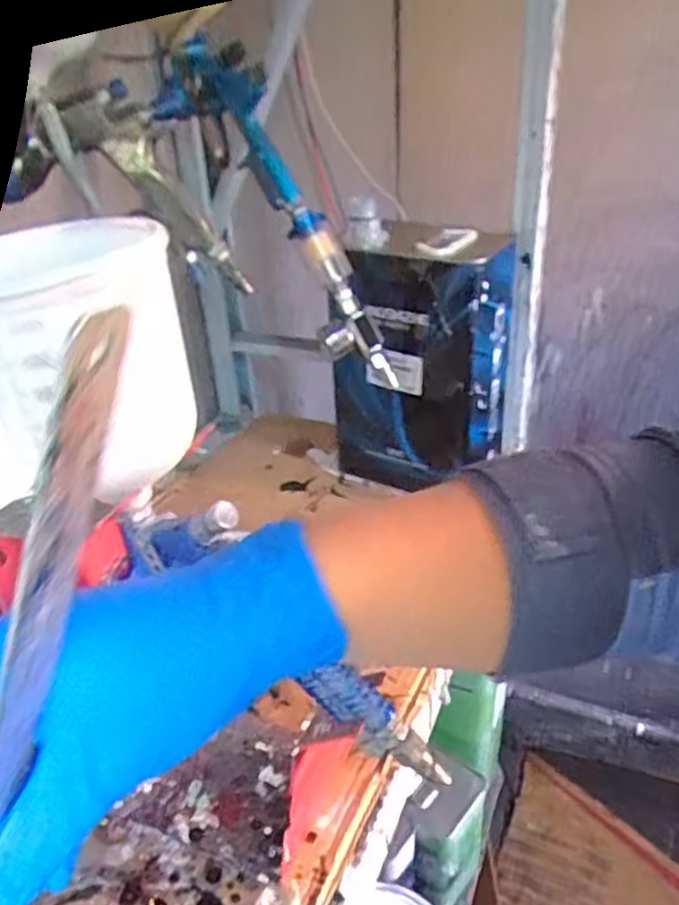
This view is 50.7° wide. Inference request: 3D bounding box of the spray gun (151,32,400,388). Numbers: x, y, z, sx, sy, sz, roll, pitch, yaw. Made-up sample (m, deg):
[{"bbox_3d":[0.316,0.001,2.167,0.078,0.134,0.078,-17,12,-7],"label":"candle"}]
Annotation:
[{"bbox_3d":[-0.041,-0.204,0.610,0.031,0.324,0.108,-36,3,-40],"label":"spray gun"}]

